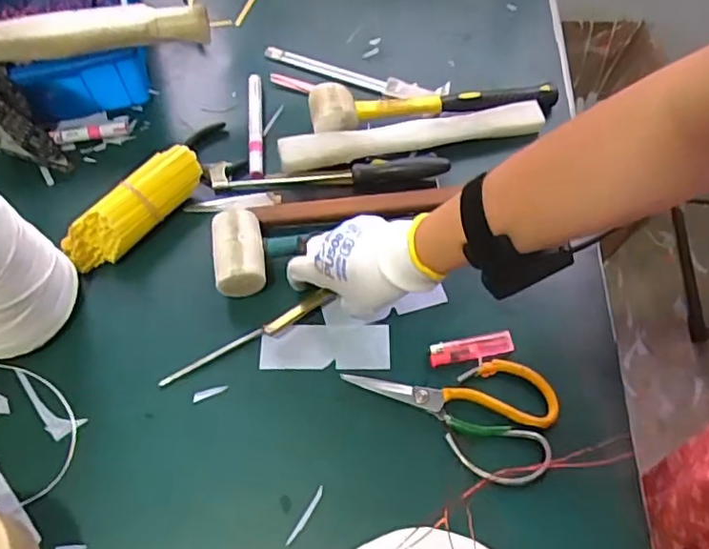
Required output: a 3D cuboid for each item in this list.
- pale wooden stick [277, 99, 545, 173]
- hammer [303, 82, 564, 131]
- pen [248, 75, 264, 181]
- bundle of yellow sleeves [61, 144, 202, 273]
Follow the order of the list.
[{"bbox_3d":[0.066,-0.153,0.642,0.295,0.036,0.032,-12,61,-7],"label":"pale wooden stick"},{"bbox_3d":[0.092,-0.197,0.663,0.282,0.048,0.059,-7,61,-4],"label":"hammer"},{"bbox_3d":[-0.112,-0.170,0.666,0.016,0.016,0.144,-5,61,-3],"label":"pen"},{"bbox_3d":[-0.221,-0.066,0.591,0.044,0.053,0.152,40,68,20],"label":"bundle of yellow sleeves"}]

